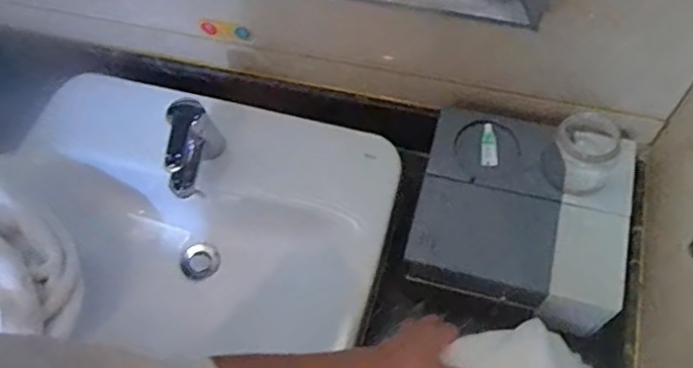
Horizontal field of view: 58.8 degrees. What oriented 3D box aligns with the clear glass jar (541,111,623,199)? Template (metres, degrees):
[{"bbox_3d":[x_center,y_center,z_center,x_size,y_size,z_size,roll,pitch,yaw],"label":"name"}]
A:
[{"bbox_3d":[0.287,-0.038,0.750,0.078,0.064,0.082,-1,61,3],"label":"clear glass jar"}]

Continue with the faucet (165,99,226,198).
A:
[{"bbox_3d":[-0.197,-0.029,0.786,0.046,0.130,0.108,7,62,7],"label":"faucet"}]

